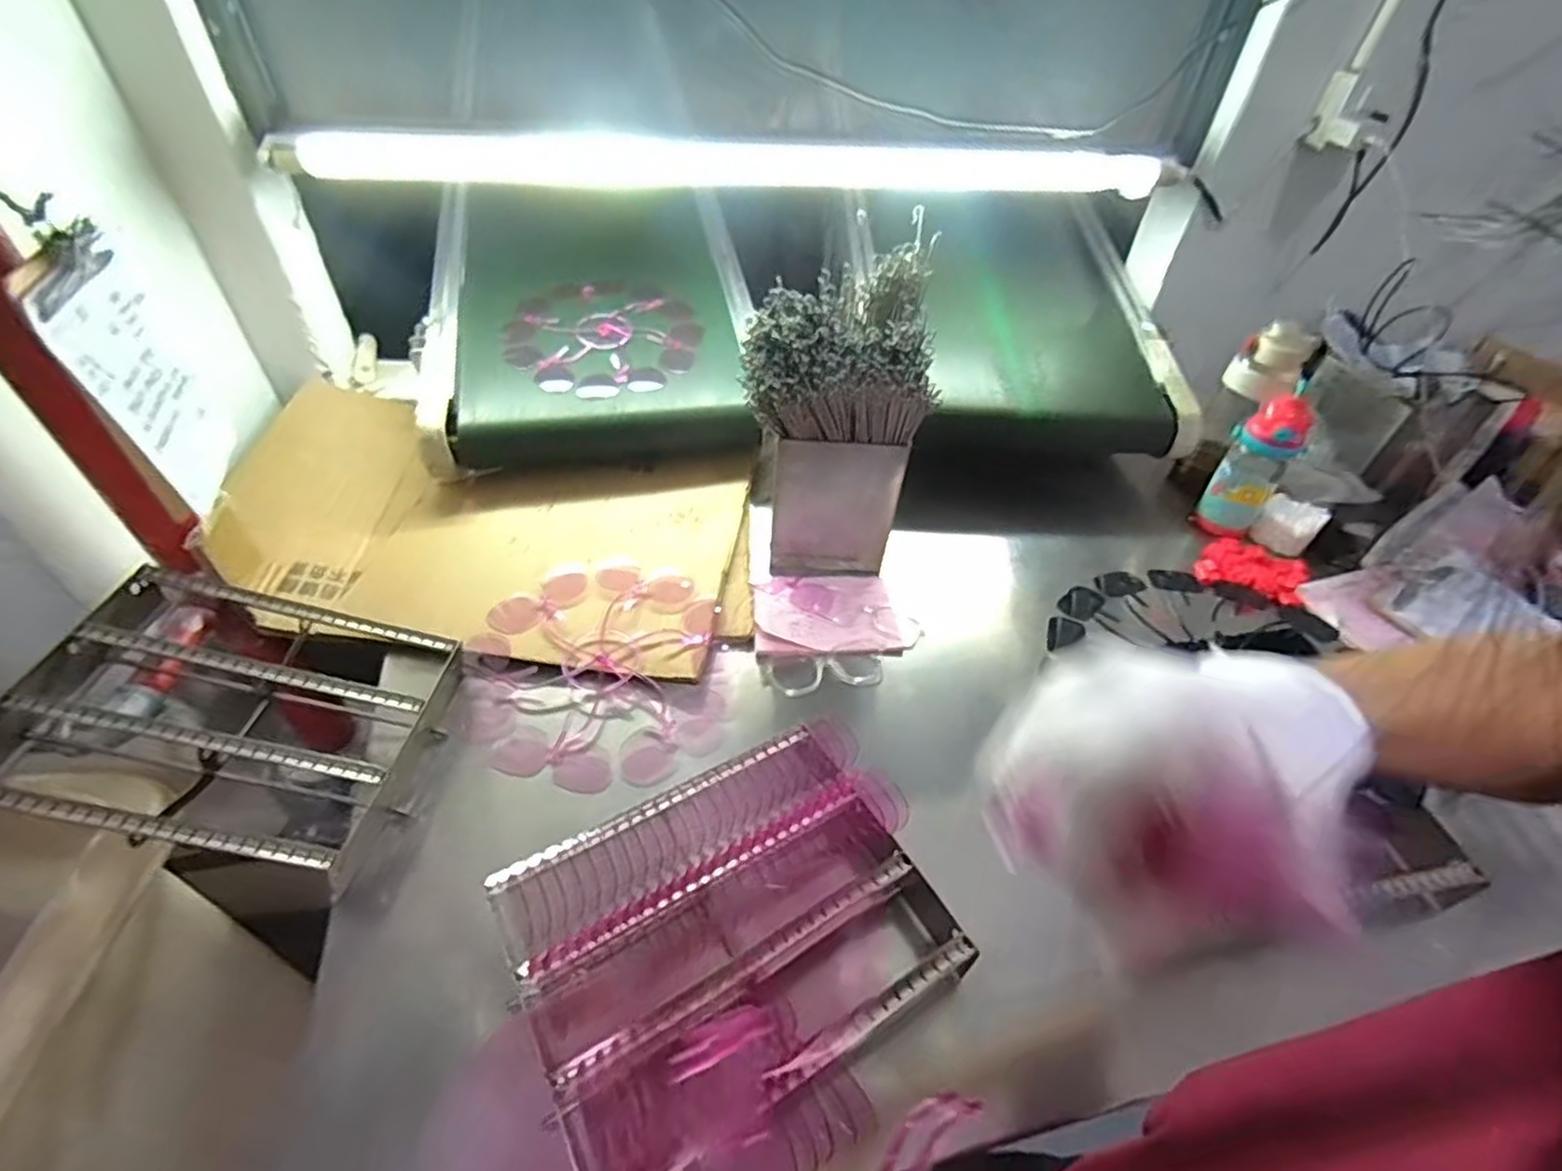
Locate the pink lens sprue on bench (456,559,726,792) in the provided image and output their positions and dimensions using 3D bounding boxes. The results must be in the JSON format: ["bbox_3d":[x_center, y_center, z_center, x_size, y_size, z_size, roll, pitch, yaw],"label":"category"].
[{"bbox_3d":[-0.206,0.081,0.769,0.268,0.023,0.295,-1,45,-6],"label":"pink lens sprue on bench"}]

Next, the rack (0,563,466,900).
[{"bbox_3d":[-0.505,0.118,0.630,0.335,0.067,0.243,16,46,-9],"label":"rack"}]

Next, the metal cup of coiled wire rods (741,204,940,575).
[{"bbox_3d":[0.054,-0.169,0.797,0.179,0.337,0.164,6,45,1],"label":"metal cup of coiled wire rods"}]

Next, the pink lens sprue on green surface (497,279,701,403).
[{"bbox_3d":[-0.263,-0.367,1.024,0.269,0.010,0.224,13,65,-1],"label":"pink lens sprue on green surface"}]

